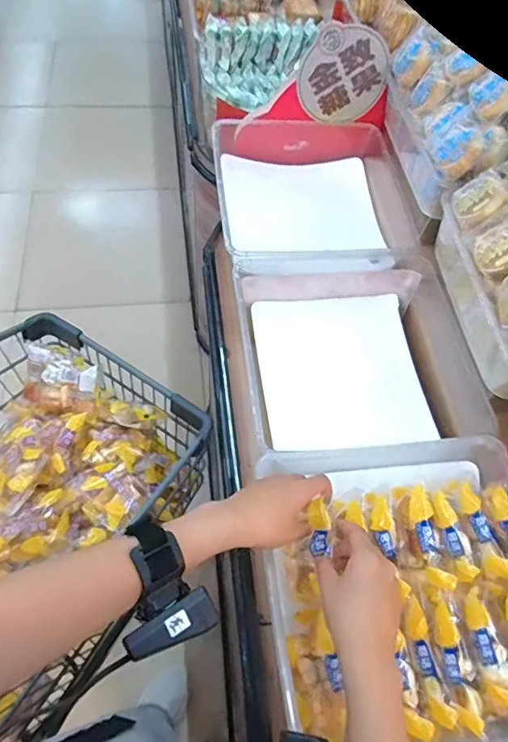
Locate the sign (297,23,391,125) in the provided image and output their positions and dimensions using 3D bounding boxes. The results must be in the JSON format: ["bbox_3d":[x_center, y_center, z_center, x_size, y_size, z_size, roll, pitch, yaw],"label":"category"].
[{"bbox_3d":[0.152,-0.499,0.850,0.146,0.150,0.011,20,41,-32],"label":"sign"}]

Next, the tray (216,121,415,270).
[{"bbox_3d":[0.090,-0.286,0.868,0.294,0.113,0.324,-3,59,-6],"label":"tray"}]

